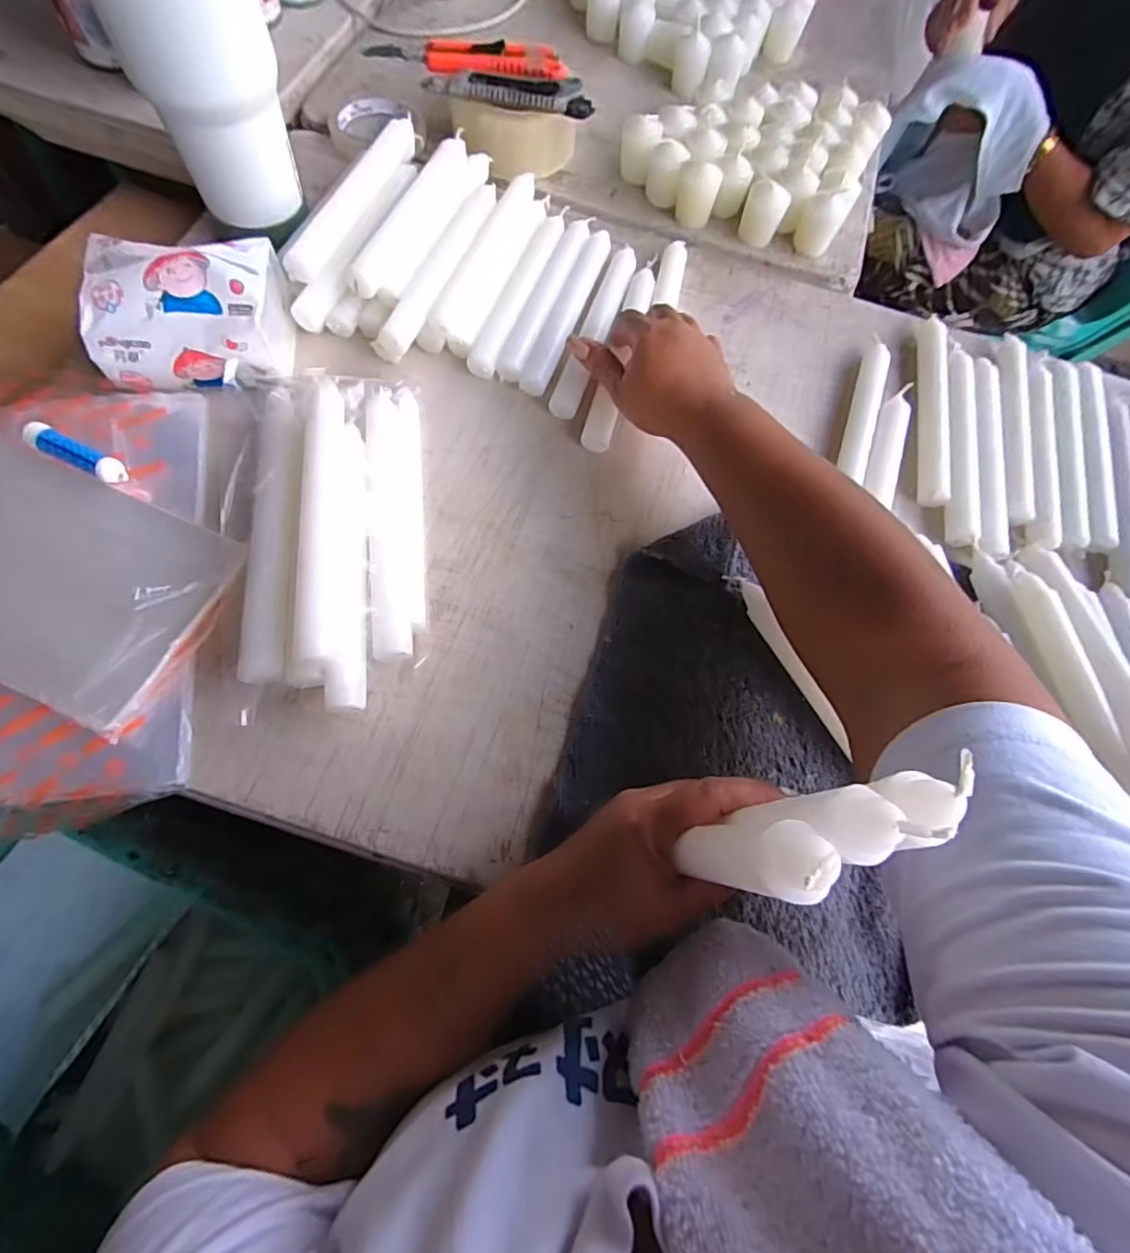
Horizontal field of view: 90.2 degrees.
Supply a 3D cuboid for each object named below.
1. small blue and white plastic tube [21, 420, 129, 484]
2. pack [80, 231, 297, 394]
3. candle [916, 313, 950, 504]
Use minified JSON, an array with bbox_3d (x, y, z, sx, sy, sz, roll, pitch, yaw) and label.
[{"bbox_3d":[-0.320,-0.112,0.370,0.063,0.020,0.017,23,68,4],"label":"small blue and white plastic tube"},{"bbox_3d":[-0.266,-0.225,0.400,0.124,0.066,0.091,-2,67,-4],"label":"pack"},{"bbox_3d":[0.314,-0.190,0.482,0.022,0.021,0.197,13,67,3],"label":"candle"}]

